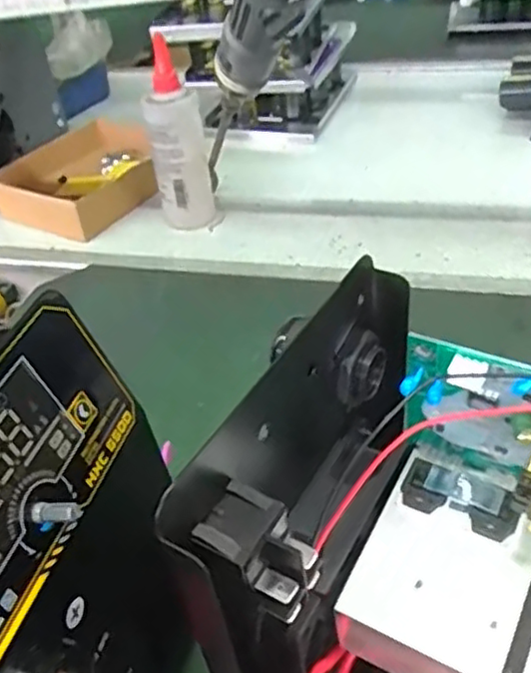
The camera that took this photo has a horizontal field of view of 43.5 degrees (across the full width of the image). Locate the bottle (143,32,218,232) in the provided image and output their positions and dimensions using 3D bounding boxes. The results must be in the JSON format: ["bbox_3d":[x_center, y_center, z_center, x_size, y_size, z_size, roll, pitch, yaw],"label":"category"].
[{"bbox_3d":[-0.080,-0.179,0.615,0.051,0.168,0.044,-10,41,-1],"label":"bottle"}]

